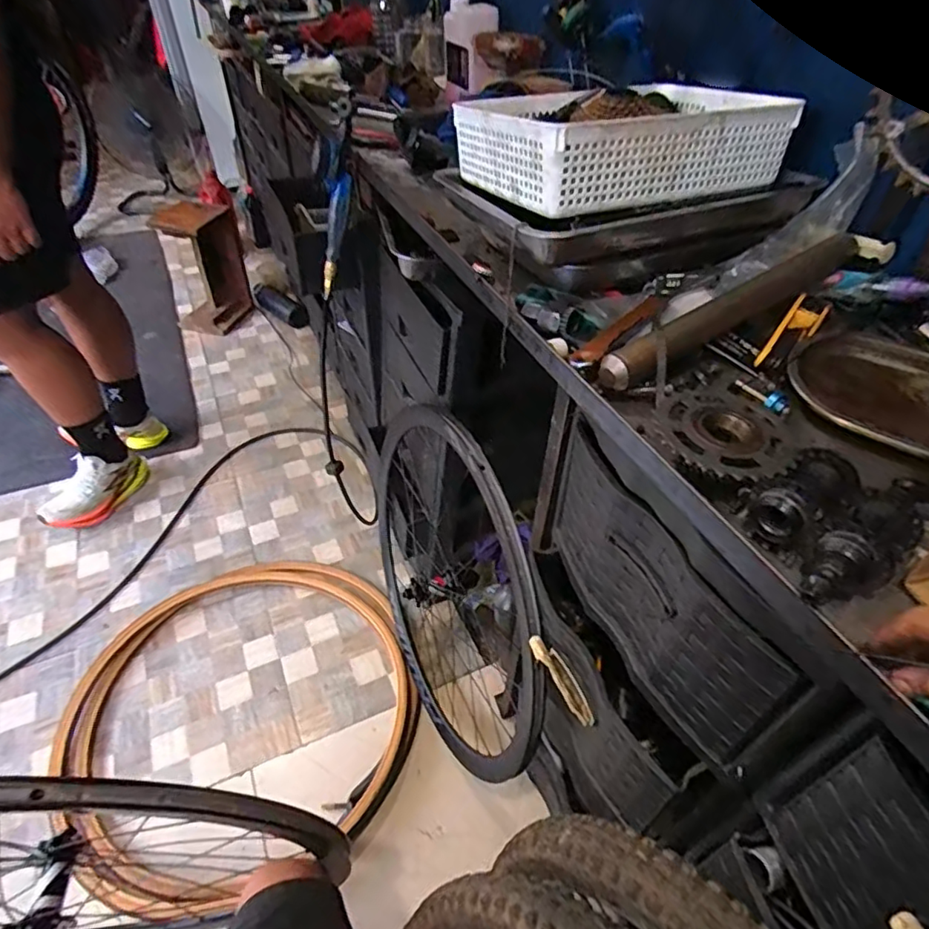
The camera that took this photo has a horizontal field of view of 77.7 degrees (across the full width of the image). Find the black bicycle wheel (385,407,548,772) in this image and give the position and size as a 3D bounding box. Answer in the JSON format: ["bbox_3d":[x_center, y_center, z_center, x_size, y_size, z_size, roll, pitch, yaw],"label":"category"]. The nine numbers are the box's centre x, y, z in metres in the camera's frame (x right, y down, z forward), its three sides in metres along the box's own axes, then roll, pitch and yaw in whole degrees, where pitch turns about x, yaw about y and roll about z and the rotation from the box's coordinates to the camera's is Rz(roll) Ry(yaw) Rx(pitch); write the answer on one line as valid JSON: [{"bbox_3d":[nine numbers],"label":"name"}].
[{"bbox_3d":[-0.032,0.209,1.010,0.147,0.605,0.623,-11,46,-13],"label":"black bicycle wheel"}]

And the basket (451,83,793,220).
[{"bbox_3d":[0.176,-0.381,0.671,0.307,0.094,0.236,-19,48,-20],"label":"basket"}]

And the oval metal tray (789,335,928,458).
[{"bbox_3d":[0.420,-0.059,0.531,0.210,0.027,0.138,34,53,28],"label":"oval metal tray"}]

